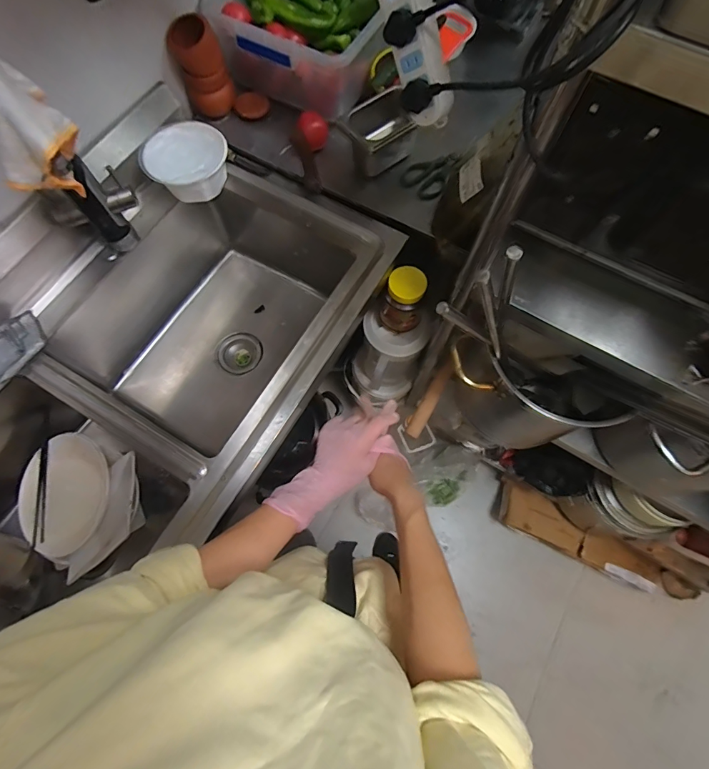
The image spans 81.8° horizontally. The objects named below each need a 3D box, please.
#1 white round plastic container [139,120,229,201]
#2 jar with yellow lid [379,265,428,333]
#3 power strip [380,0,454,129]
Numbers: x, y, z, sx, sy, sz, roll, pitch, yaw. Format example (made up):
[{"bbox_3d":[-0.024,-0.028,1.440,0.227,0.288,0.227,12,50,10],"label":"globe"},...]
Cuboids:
[{"bbox_3d":[-0.346,-0.463,0.855,0.161,0.070,0.170,0,72,-1],"label":"white round plastic container"},{"bbox_3d":[0.104,-0.174,0.879,0.084,0.136,0.087,0,72,-1],"label":"jar with yellow lid"},{"bbox_3d":[0.070,-0.393,0.470,0.050,0.176,0.052,-30,31,-10],"label":"power strip"}]

